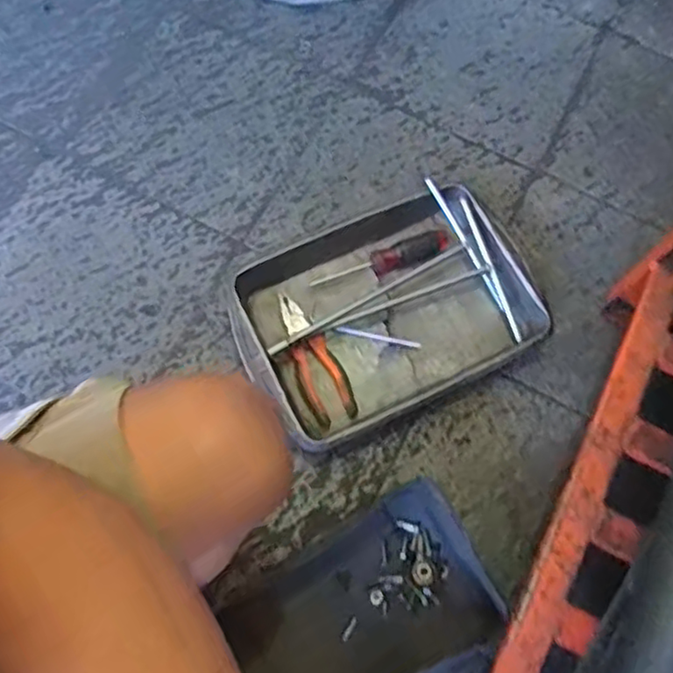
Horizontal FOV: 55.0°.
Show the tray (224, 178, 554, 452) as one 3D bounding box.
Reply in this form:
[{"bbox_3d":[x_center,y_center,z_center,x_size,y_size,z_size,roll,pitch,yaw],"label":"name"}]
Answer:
[{"bbox_3d":[0.061,-0.033,0.800,0.355,0.044,0.251,-26,74,-11],"label":"tray"}]

